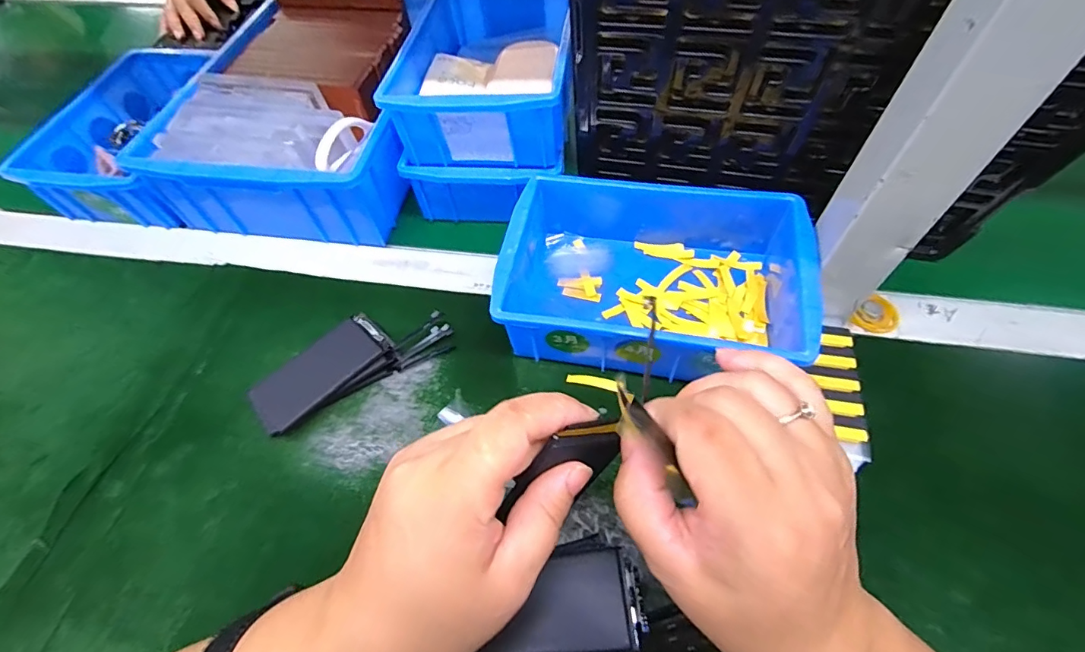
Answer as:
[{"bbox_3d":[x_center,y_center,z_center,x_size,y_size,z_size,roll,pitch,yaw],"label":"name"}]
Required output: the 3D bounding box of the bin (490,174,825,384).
[{"bbox_3d":[0.076,-0.035,0.349,0.200,0.068,0.138,9,59,9],"label":"bin"}]

